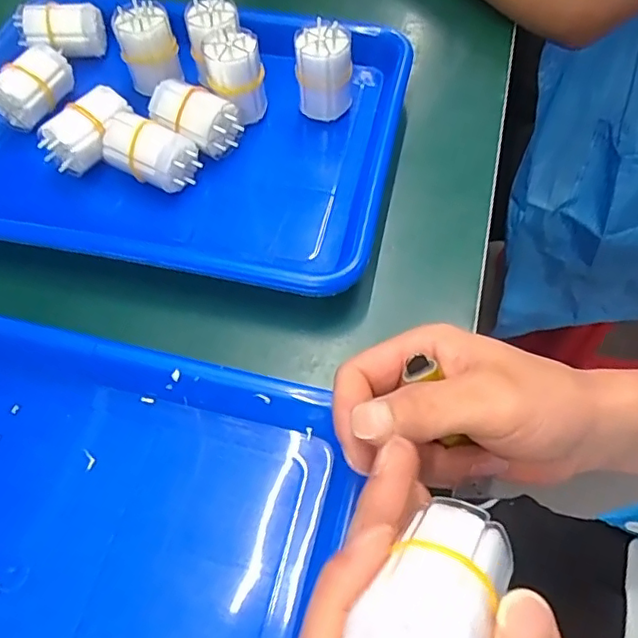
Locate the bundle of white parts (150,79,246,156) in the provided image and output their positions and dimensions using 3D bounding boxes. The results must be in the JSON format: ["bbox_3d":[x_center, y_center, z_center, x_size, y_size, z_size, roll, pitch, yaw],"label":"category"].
[{"bbox_3d":[-0.089,-0.144,0.411,0.061,0.028,0.035,31,69,16],"label":"bundle of white parts"}]

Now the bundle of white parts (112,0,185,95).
[{"bbox_3d":[-0.127,-0.203,0.433,0.039,0.054,0.033,-20,64,-7],"label":"bundle of white parts"}]

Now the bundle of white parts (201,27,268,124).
[{"bbox_3d":[-0.060,-0.173,0.418,0.041,0.053,0.041,-11,61,-3],"label":"bundle of white parts"}]

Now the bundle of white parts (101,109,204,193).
[{"bbox_3d":[-0.116,-0.113,0.404,0.066,0.041,0.041,24,65,15],"label":"bundle of white parts"}]

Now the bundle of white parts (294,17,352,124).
[{"bbox_3d":[0.004,-0.174,0.418,0.039,0.066,0.033,-2,63,2],"label":"bundle of white parts"}]

